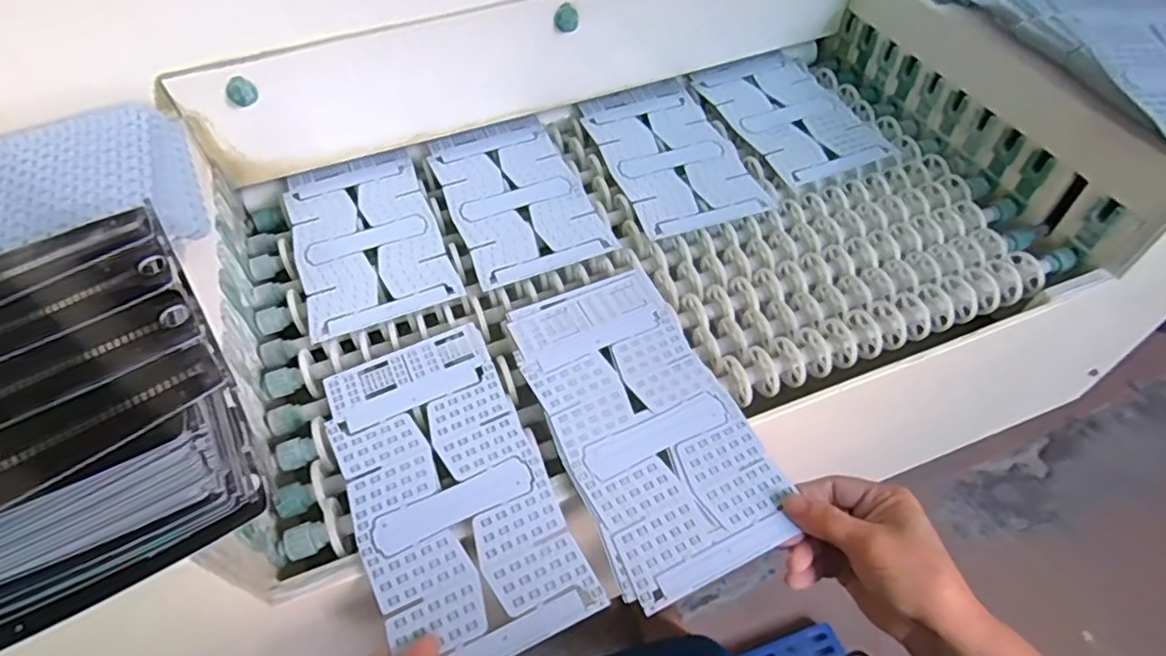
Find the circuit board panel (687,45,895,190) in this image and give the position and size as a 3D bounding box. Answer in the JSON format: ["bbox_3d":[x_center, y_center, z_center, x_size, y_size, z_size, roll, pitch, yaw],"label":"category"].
[{"bbox_3d":[0.233,-0.243,0.711,0.145,0.013,0.218,-19,56,-14],"label":"circuit board panel"}]

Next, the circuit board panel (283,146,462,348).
[{"bbox_3d":[-0.206,-0.091,0.604,0.127,0.007,0.224,-18,53,-14],"label":"circuit board panel"}]

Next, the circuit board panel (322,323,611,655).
[{"bbox_3d":[-0.094,0.106,0.442,0.126,0.004,0.243,-21,55,-15],"label":"circuit board panel"}]

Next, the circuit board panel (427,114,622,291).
[{"bbox_3d":[-0.069,-0.135,0.634,0.128,0.011,0.223,-18,55,-14],"label":"circuit board panel"}]

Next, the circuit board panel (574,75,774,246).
[{"bbox_3d":[0.088,-0.188,0.673,0.132,0.011,0.235,-14,55,-11],"label":"circuit board panel"}]

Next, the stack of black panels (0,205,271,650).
[{"bbox_3d":[-0.273,0.043,0.334,0.172,0.086,0.178,-28,56,-18],"label":"stack of black panels"}]

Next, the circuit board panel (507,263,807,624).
[{"bbox_3d":[0.041,0.060,0.468,0.130,0.007,0.250,-19,56,-15],"label":"circuit board panel"}]

